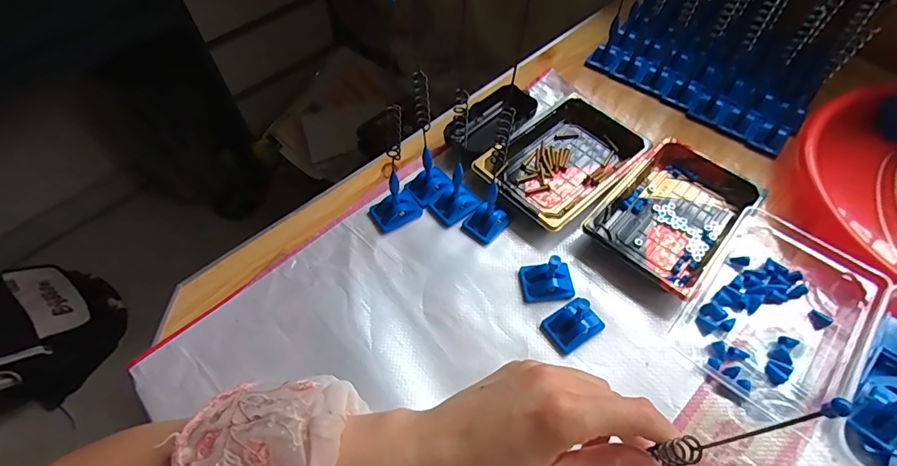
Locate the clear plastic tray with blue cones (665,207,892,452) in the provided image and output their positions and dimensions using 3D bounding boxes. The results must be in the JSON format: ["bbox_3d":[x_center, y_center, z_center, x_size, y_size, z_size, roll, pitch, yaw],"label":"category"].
[{"bbox_3d":[0.279,0.059,0.381,0.124,0.030,0.176,32,62,20],"label":"clear plastic tray with blue cones"}]

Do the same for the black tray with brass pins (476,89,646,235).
[{"bbox_3d":[0.122,-0.077,0.478,0.165,0.021,0.110,-38,63,-22],"label":"black tray with brass pins"}]

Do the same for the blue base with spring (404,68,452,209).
[{"bbox_3d":[-0.019,-0.083,0.412,0.043,0.133,0.031,-33,62,-19],"label":"blue base with spring"}]

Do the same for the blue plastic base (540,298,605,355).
[{"bbox_3d":[0.104,0.074,0.378,0.045,0.023,0.033,-29,60,-17],"label":"blue plastic base"}]

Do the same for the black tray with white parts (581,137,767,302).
[{"bbox_3d":[0.216,-0.022,0.437,0.107,0.024,0.164,38,64,23],"label":"black tray with white parts"}]

